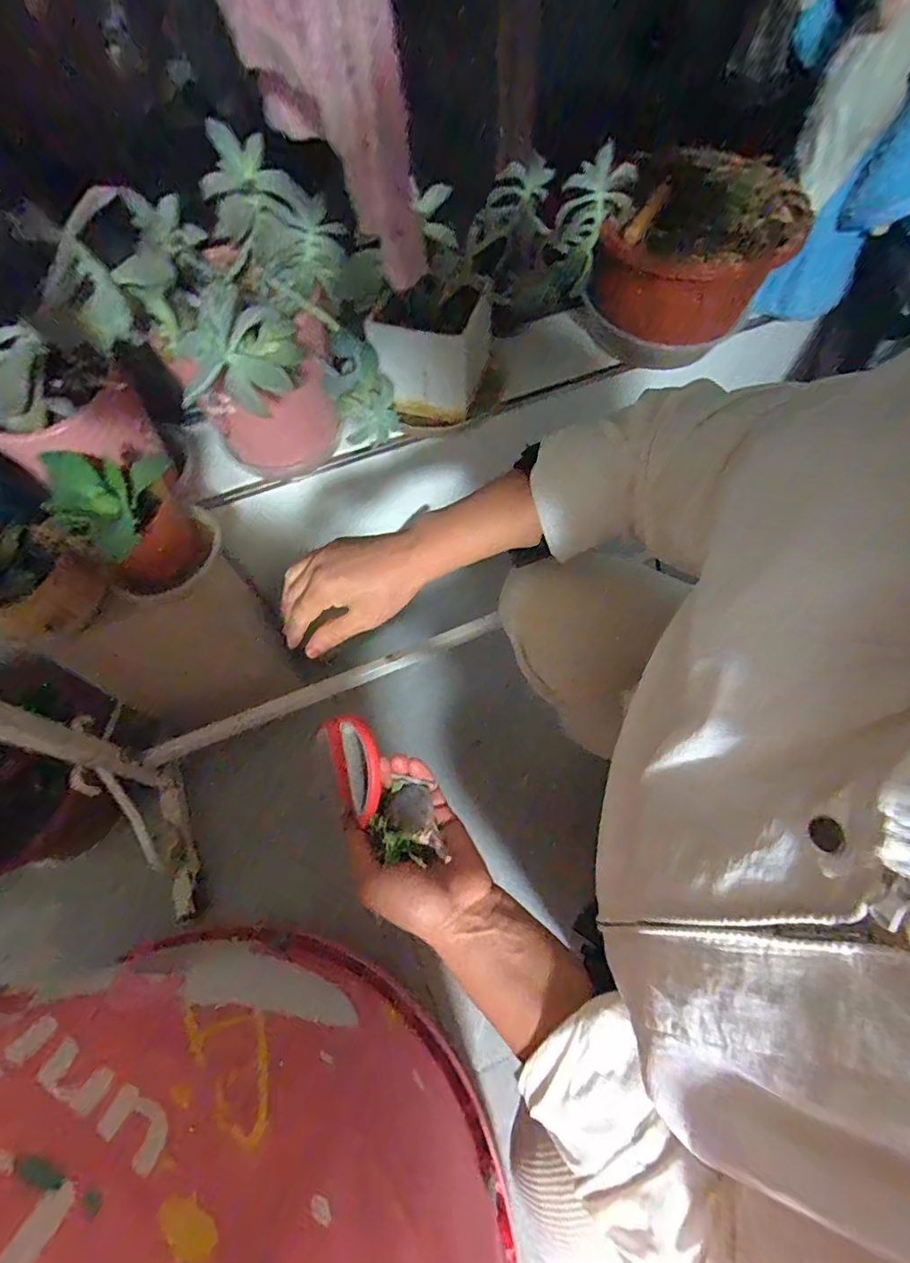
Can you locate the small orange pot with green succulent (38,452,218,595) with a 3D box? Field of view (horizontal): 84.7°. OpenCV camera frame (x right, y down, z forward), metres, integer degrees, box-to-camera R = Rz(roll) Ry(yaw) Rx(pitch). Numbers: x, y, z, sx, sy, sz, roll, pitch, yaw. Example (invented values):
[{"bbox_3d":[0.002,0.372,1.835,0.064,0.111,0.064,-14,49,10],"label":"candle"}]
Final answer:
[{"bbox_3d":[-0.343,-0.124,0.535,0.108,0.115,0.110,-34,66,-14],"label":"small orange pot with green succulent"}]

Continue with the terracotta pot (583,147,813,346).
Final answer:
[{"bbox_3d":[0.292,-0.450,0.623,0.207,0.161,0.160,28,68,16],"label":"terracotta pot"}]

